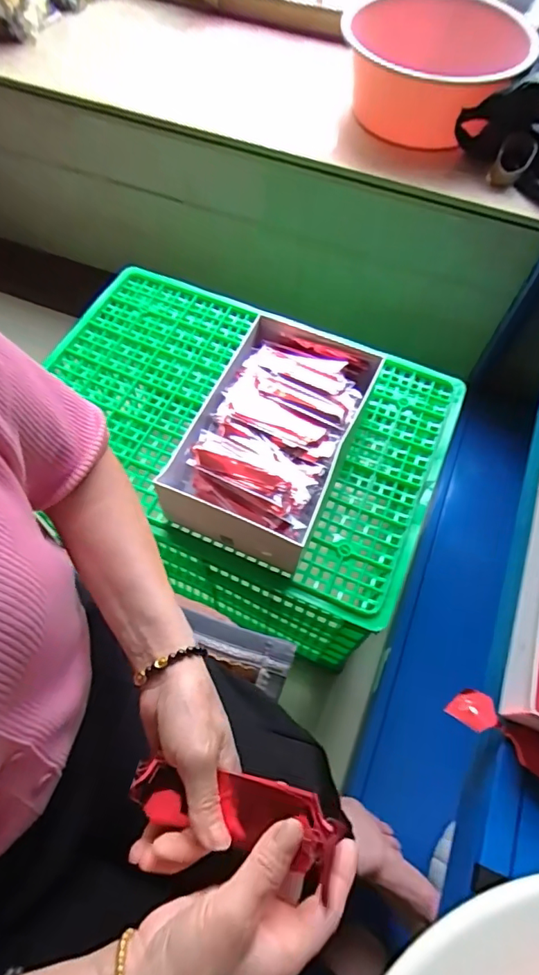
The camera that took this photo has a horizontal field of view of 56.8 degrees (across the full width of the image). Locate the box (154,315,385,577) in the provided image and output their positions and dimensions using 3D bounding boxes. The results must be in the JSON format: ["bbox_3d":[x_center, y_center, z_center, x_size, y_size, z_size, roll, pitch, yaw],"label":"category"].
[{"bbox_3d":[0.004,-0.070,0.718,0.201,0.112,0.325,21,64,10],"label":"box"}]

